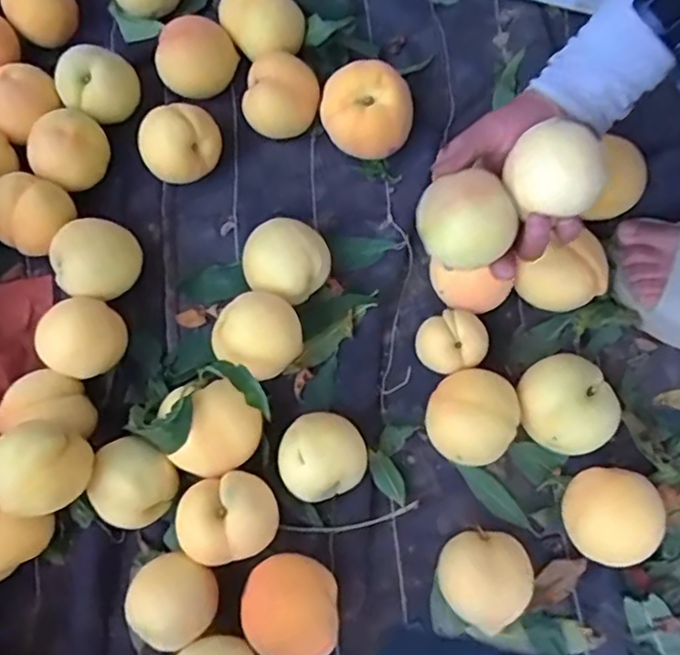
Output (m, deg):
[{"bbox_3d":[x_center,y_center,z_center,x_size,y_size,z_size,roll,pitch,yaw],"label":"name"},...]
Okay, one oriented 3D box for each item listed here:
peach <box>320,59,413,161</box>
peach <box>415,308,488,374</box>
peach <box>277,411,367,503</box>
[{"bbox_3d":[0.024,-0.194,0.557,0.078,0.060,0.072,4,78,2],"label":"peach"},{"bbox_3d":[0.093,0.014,0.529,0.055,0.044,0.050,0,78,1],"label":"peach"},{"bbox_3d":[-0.015,0.102,0.499,0.066,0.051,0.064,0,78,1],"label":"peach"}]

